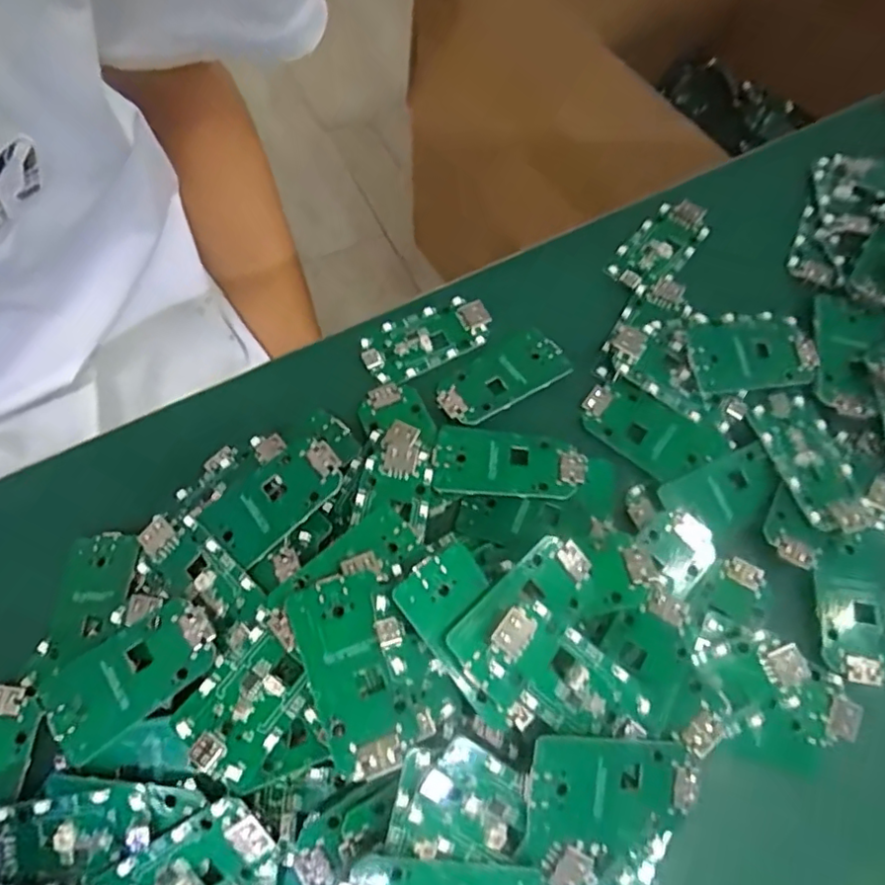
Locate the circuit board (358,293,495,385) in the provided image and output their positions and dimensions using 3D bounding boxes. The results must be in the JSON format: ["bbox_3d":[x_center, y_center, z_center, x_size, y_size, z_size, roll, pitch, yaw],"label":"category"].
[{"bbox_3d":[-0.008,-0.051,0.288,0.062,0.006,0.033,-29,73,-9],"label":"circuit board"}]

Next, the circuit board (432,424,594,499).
[{"bbox_3d":[0.028,0.009,0.256,0.064,0.006,0.031,7,60,6],"label":"circuit board"}]

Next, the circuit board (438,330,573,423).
[{"bbox_3d":[0.028,-0.030,0.278,0.061,0.007,0.029,-30,73,-9],"label":"circuit board"}]

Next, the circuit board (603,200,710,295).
[{"bbox_3d":[0.112,-0.101,0.307,0.029,0.005,0.062,40,76,13],"label":"circuit board"}]

